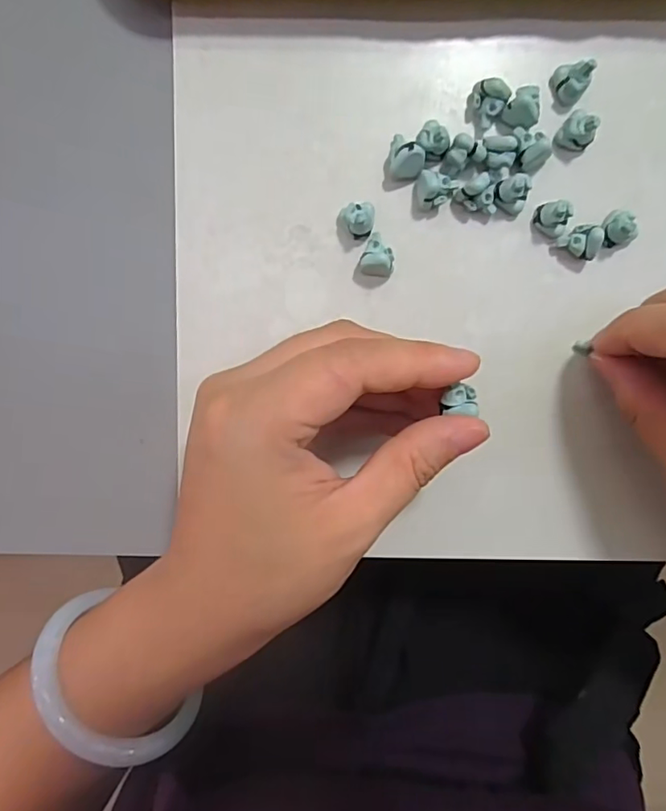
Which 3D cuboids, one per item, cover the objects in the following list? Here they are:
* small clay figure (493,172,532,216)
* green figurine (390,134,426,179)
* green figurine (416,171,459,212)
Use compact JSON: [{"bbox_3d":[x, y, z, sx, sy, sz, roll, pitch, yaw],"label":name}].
[{"bbox_3d":[0.064,-0.074,0.186,0.012,0.010,0.012,0,95,-1],"label":"small clay figure"},{"bbox_3d":[0.025,-0.084,0.182,0.012,0.013,0.009,9,95,-2],"label":"green figurine"},{"bbox_3d":[0.035,-0.075,0.184,0.012,0.012,0.013,0,95,-1],"label":"green figurine"}]

